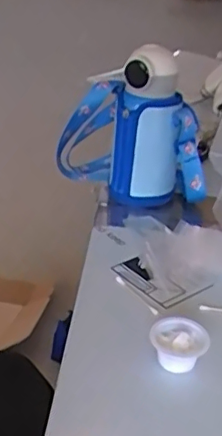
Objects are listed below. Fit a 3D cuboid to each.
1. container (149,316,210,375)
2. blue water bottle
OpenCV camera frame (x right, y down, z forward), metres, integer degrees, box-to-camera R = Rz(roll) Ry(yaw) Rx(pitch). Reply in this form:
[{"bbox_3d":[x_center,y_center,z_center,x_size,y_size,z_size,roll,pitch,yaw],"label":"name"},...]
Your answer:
[{"bbox_3d":[0.065,0.121,0.541,0.046,0.031,0.051,-21,38,-36],"label":"container"},{"bbox_3d":[0.031,-0.132,0.802,0.096,0.199,0.222,-22,38,-37],"label":"blue water bottle"}]

